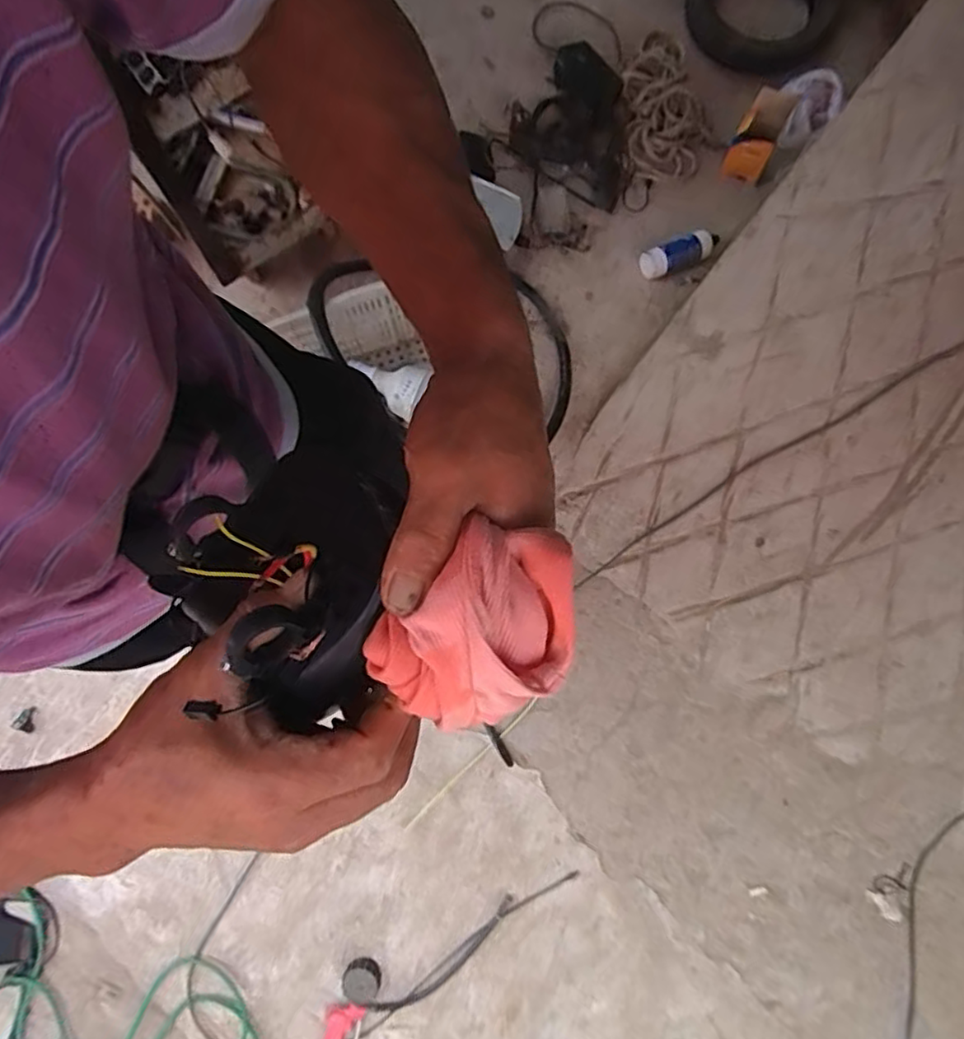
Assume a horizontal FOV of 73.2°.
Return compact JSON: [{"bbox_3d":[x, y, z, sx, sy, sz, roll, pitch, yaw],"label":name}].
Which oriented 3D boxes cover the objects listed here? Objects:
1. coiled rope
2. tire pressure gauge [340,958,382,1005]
[{"bbox_3d":[0.446,-1.039,1.590,0.197,0.047,0.409,-4,76,-3],"label":"coiled rope"},{"bbox_3d":[-0.229,0.876,1.227,0.072,0.034,0.083,25,82,5],"label":"tire pressure gauge"}]

